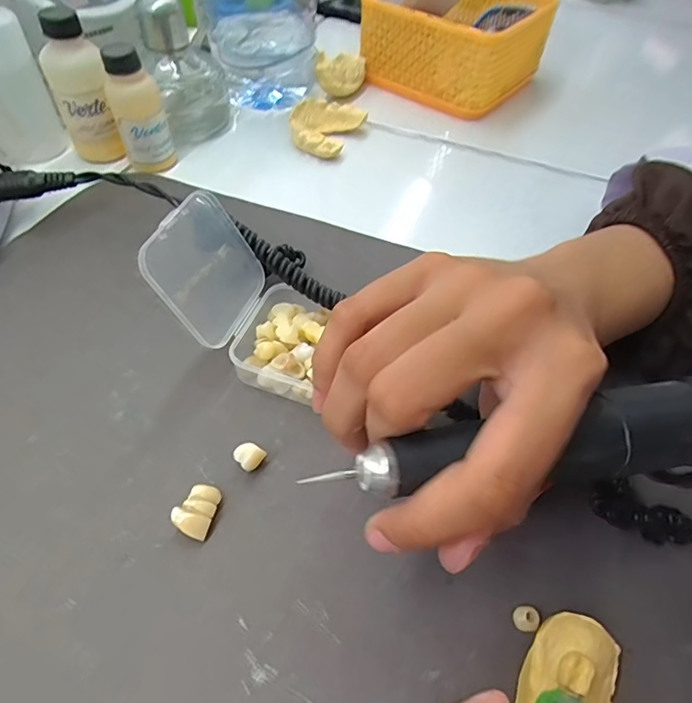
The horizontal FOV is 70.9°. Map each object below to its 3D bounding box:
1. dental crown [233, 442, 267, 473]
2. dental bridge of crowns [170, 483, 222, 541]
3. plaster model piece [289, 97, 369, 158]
[{"bbox_3d":[-0.040,0.044,0.201,0.011,0.010,0.011,31,59,17],"label":"dental crown"},{"bbox_3d":[-0.056,0.060,0.186,0.013,0.009,0.020,17,56,8],"label":"dental bridge of crowns"},{"bbox_3d":[-0.018,-0.172,0.373,0.049,0.023,0.055,21,57,11],"label":"plaster model piece"}]

